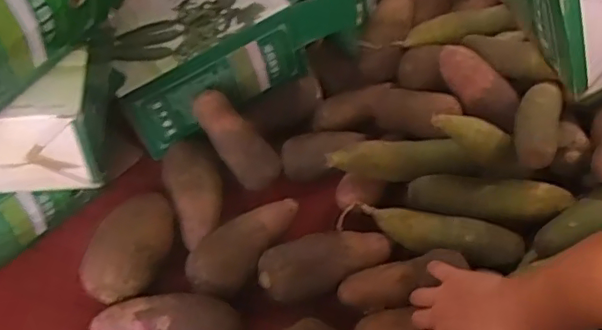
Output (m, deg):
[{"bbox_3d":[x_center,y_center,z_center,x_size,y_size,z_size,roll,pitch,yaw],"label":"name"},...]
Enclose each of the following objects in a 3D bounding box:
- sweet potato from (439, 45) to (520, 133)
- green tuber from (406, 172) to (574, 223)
[{"bbox_3d":[0.252,-0.111,0.813,0.143,0.048,0.059,45,58,0],"label":"sweet potato"},{"bbox_3d":[0.250,0.040,0.759,0.204,0.047,0.055,9,51,4],"label":"green tuber"}]

